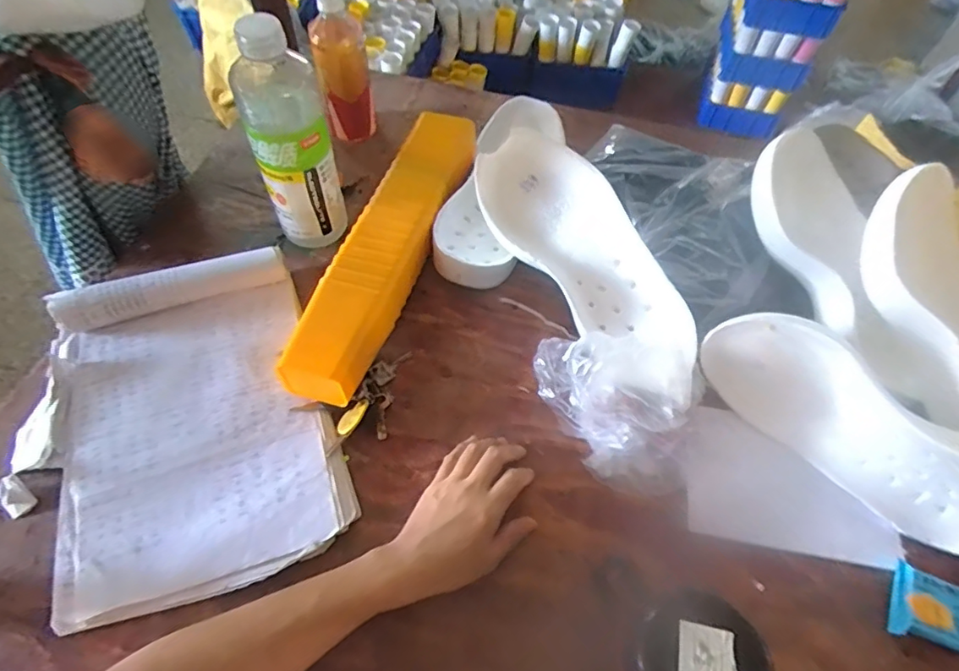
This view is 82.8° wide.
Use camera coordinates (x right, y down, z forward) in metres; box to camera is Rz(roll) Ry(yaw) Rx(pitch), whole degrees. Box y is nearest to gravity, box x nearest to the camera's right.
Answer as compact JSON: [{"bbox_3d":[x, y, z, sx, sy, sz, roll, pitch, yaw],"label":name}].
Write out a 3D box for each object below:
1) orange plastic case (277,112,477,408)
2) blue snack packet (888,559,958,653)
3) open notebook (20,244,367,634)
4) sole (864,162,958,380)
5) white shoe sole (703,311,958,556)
[{"bbox_3d":[-0.093,-0.114,0.596,0.086,0.055,0.404,16,58,8],"label":"orange plastic case"},{"bbox_3d":[0.382,0.228,0.442,0.086,0.013,0.057,19,59,10],"label":"blue snack packet"},{"bbox_3d":[-0.273,0.074,0.488,0.254,0.046,0.306,-18,60,-13],"label":"open notebook"},{"bbox_3d":[0.442,-0.015,0.498,0.104,0.052,0.282,-21,80,-15],"label":"sole"},{"bbox_3d":[0.346,0.083,0.495,0.296,0.113,0.045,39,40,10],"label":"white shoe sole"}]

